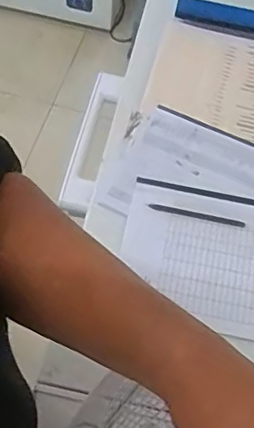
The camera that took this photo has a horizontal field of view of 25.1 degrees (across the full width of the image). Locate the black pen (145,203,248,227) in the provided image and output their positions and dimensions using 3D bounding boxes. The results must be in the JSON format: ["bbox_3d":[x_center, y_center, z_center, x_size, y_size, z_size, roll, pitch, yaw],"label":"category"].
[{"bbox_3d":[0.100,0.002,0.822,0.137,0.006,0.011,14,59,4],"label":"black pen"}]

